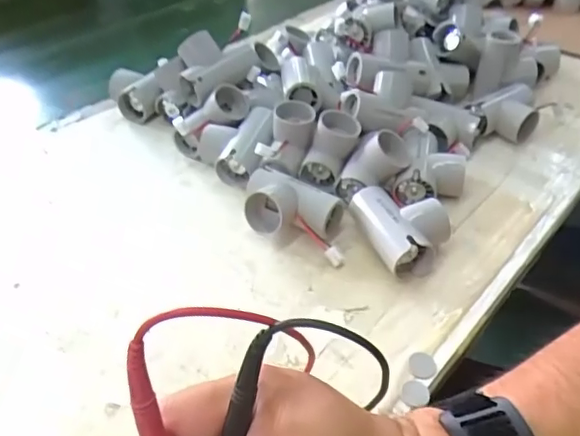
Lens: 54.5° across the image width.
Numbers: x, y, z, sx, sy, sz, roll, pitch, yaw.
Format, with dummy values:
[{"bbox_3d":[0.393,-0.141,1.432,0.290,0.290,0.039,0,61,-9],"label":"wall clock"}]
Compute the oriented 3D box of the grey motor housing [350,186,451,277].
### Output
[{"bbox_3d":[0.086,0.006,0.421,0.058,0.033,0.071,-10,42,-13],"label":"grey motor housing"}]

